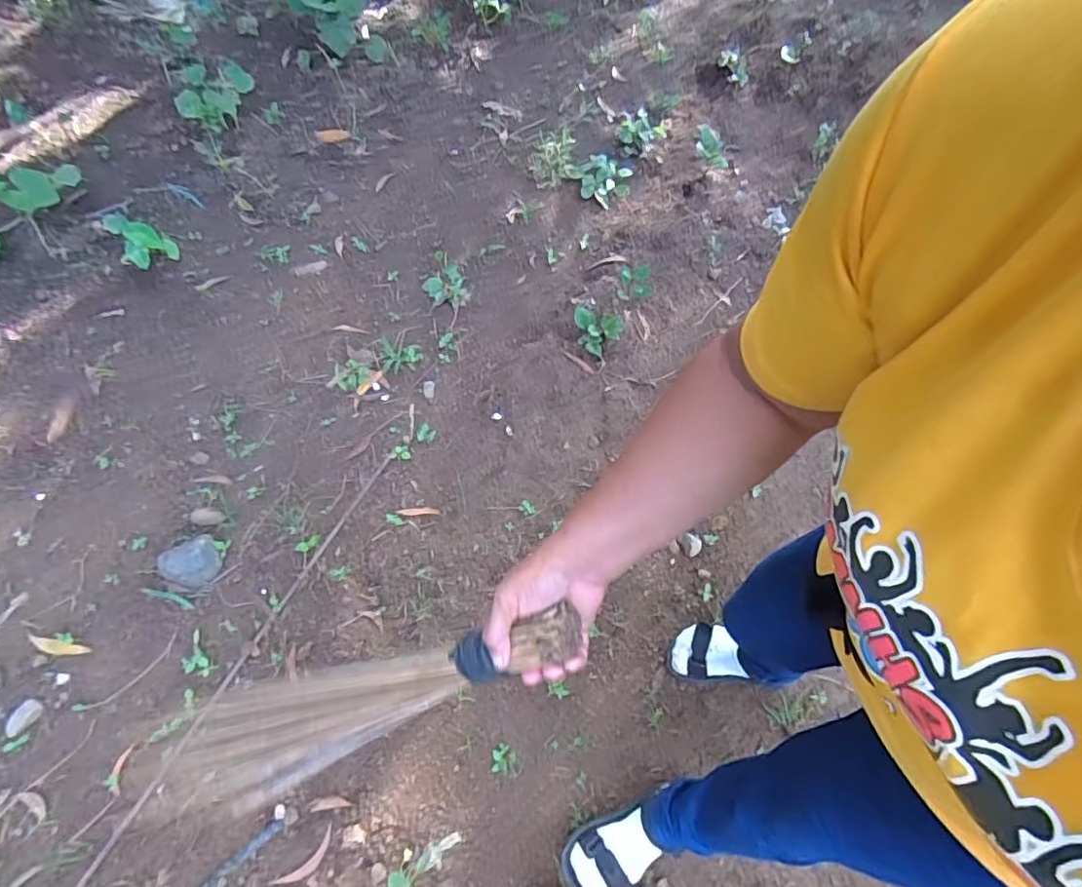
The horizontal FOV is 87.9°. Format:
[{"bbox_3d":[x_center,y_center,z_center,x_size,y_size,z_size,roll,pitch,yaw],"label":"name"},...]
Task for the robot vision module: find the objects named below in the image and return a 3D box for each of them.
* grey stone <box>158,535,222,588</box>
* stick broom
[{"bbox_3d":[-0.792,0.261,1.269,0.117,0.056,0.110,0,65,0],"label":"grey stone"},{"bbox_3d":[-0.225,0.278,0.564,0.615,0.081,0.101,-28,59,22],"label":"stick broom"}]

